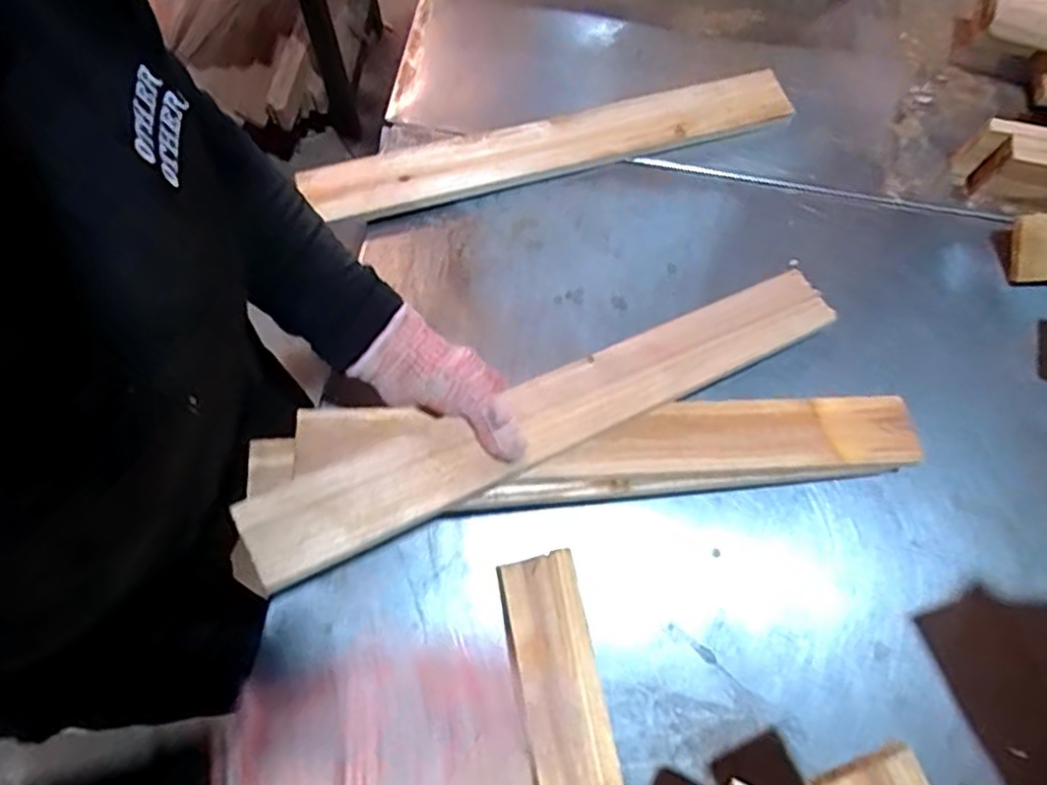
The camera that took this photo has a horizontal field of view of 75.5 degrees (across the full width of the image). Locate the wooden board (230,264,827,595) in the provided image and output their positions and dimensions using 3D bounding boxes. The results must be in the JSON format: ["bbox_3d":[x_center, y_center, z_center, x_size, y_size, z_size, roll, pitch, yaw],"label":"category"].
[{"bbox_3d":[0.040,0.008,0.507,0.484,0.016,0.064,-24,73,-21],"label":"wooden board"}]

